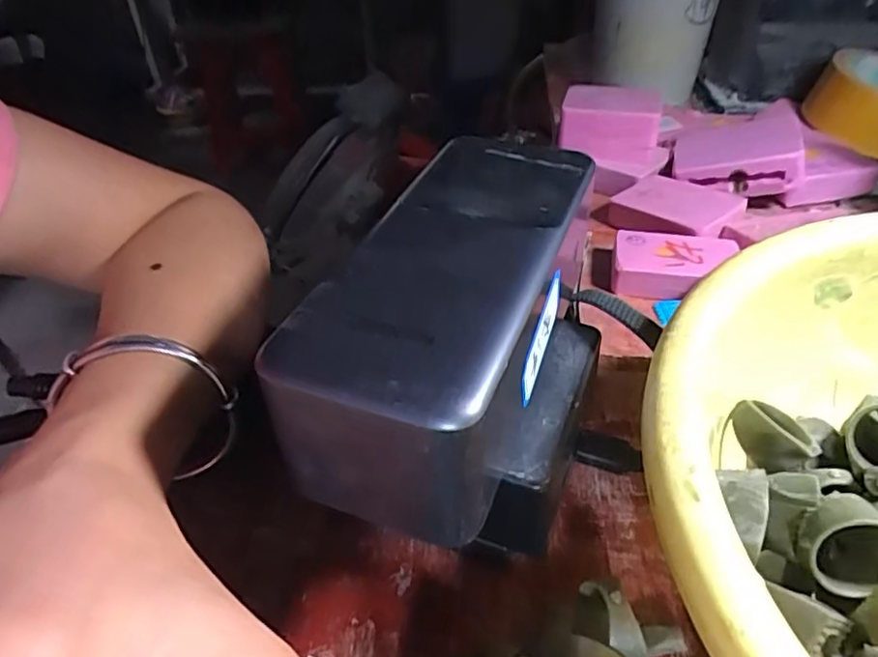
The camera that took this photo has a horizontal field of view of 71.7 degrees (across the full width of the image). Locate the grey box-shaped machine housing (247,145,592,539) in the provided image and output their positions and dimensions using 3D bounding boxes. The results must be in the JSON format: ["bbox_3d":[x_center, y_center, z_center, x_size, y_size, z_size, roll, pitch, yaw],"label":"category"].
[{"bbox_3d":[0.009,-0.004,0.175,0.059,0.051,0.129,14,42,21],"label":"grey box-shaped machine housing"}]

